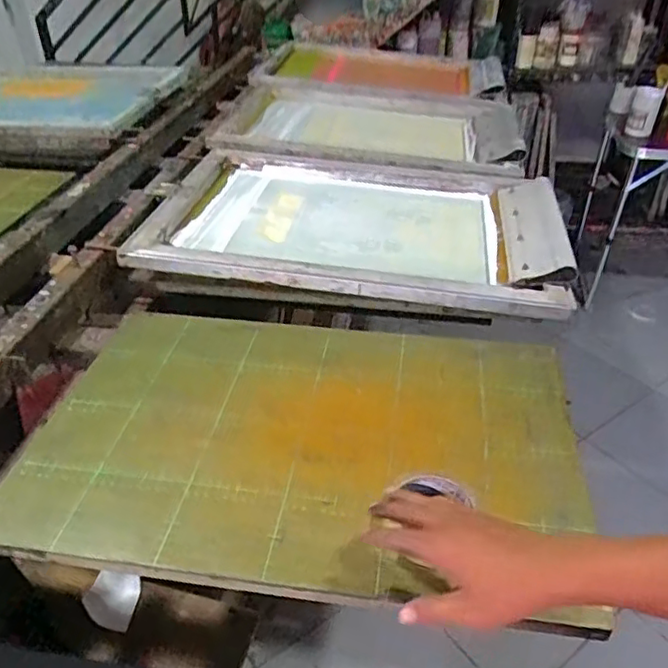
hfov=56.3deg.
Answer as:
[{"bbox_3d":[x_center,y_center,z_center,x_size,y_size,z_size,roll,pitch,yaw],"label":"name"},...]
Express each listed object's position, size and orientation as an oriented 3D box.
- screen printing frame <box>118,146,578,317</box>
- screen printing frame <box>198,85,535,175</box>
[{"bbox_3d":[0.036,-0.213,1.116,0.699,0.078,0.478,4,34,6],"label":"screen printing frame"},{"bbox_3d":[0.097,-0.524,1.509,0.711,0.059,0.514,7,36,10],"label":"screen printing frame"}]

